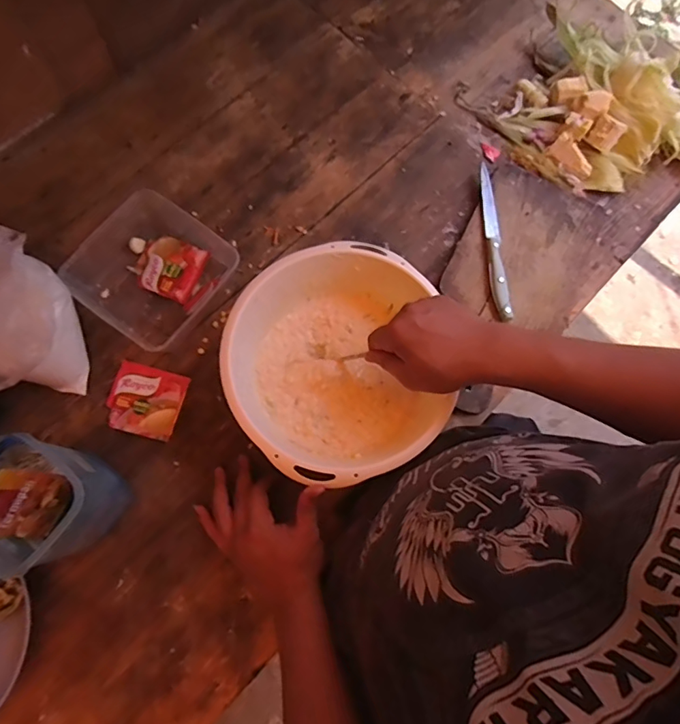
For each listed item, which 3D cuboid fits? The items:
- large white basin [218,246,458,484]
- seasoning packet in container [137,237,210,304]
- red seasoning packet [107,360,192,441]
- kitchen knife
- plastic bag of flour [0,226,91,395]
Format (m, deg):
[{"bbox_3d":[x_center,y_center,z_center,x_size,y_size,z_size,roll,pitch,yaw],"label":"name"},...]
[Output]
[{"bbox_3d":[-0.003,0.003,0.530,0.228,0.082,0.241,0,76,-1],"label":"large white basin"},{"bbox_3d":[-0.215,-0.121,0.605,0.073,0.015,0.073,23,76,3],"label":"seasoning packet in container"},{"bbox_3d":[-0.230,0.045,0.570,0.082,0.011,0.079,15,76,1],"label":"red seasoning packet"},{"bbox_3d":[0.201,-0.162,0.632,0.021,0.015,0.226,-3,76,-4],"label":"kitchen knife"},{"bbox_3d":[-0.340,-0.047,0.490,0.082,0.190,0.157,-1,76,-3],"label":"plastic bag of flour"}]

